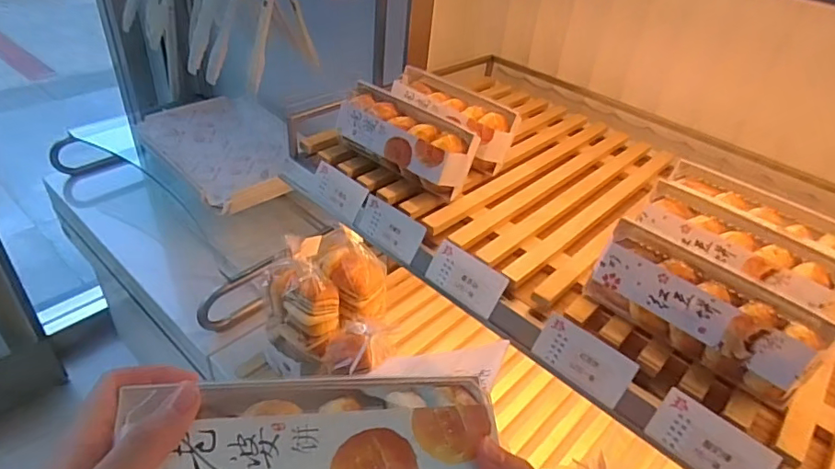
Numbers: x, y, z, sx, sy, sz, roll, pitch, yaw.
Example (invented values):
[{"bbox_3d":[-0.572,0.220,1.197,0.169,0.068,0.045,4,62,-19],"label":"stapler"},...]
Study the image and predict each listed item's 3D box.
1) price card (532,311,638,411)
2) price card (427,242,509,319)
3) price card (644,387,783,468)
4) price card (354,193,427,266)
[{"bbox_3d":[0.155,0.116,0.498,0.088,0.045,0.004,34,16,28],"label":"price card"},{"bbox_3d":[0.052,0.046,0.570,0.089,0.050,0.004,34,13,33],"label":"price card"},{"bbox_3d":[0.244,0.175,0.442,0.089,0.047,0.004,34,11,29],"label":"price card"},{"bbox_3d":[-0.033,-0.007,0.628,0.093,0.049,0.004,32,15,27],"label":"price card"}]

